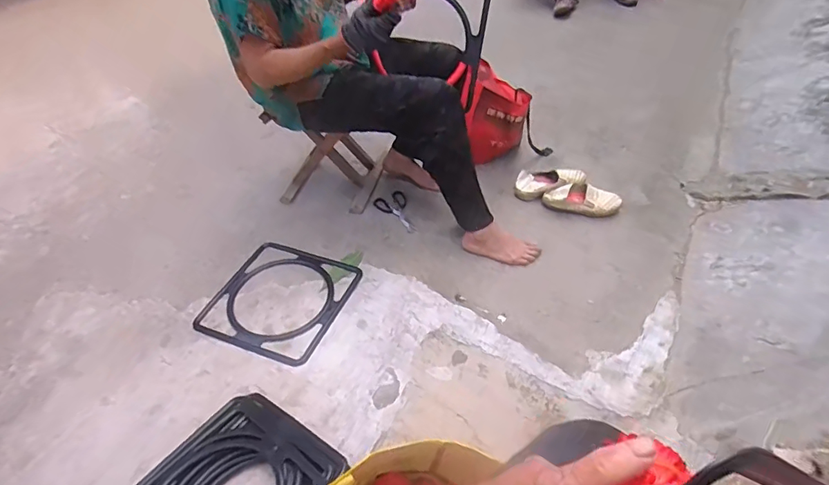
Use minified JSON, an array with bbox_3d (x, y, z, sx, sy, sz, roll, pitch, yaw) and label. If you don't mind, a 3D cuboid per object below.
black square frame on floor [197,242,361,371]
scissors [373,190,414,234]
[{"bbox_3d":[-0.345,0.143,1.243,0.335,0.021,0.328,14,49,20],"label":"black square frame on floor"},{"bbox_3d":[-0.045,-0.086,1.443,0.098,0.011,0.193,-22,47,-14],"label":"scissors"}]

